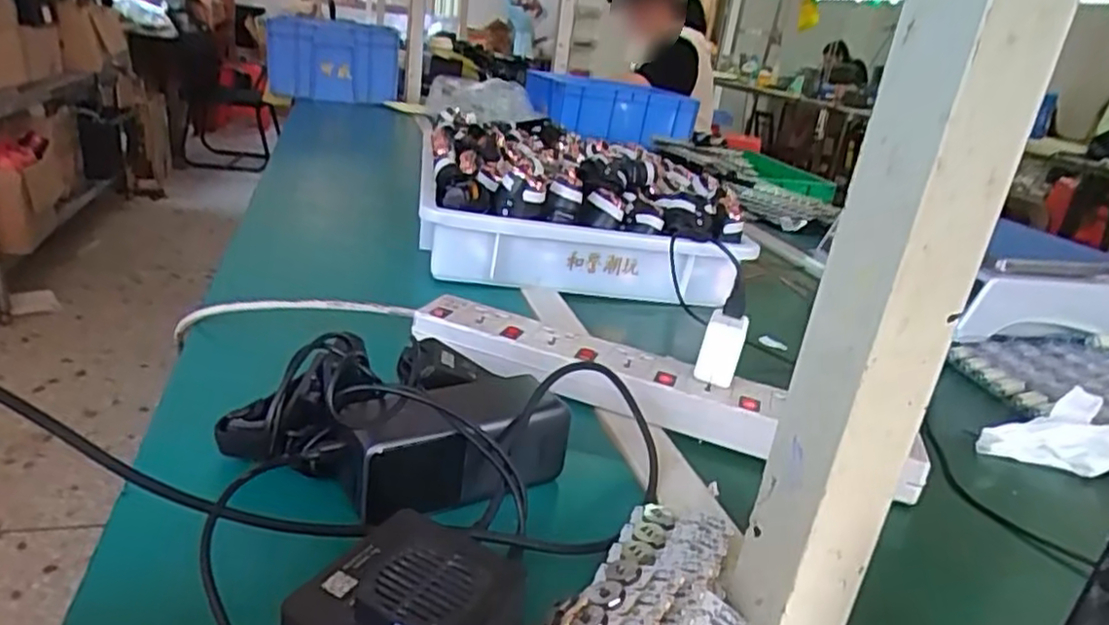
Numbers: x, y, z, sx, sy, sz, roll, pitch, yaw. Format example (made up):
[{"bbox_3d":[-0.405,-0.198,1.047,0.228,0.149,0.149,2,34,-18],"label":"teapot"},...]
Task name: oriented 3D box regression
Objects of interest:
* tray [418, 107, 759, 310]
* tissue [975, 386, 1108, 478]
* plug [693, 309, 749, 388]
[{"bbox_3d":[0.021,-0.117,0.833,0.347,0.122,0.265,3,22,-12],"label":"tray"},{"bbox_3d":[0.399,0.096,0.556,0.119,0.039,0.067,-7,26,-32],"label":"tissue"},{"bbox_3d":[0.123,0.027,0.523,0.029,0.053,0.029,13,22,13],"label":"plug"}]

